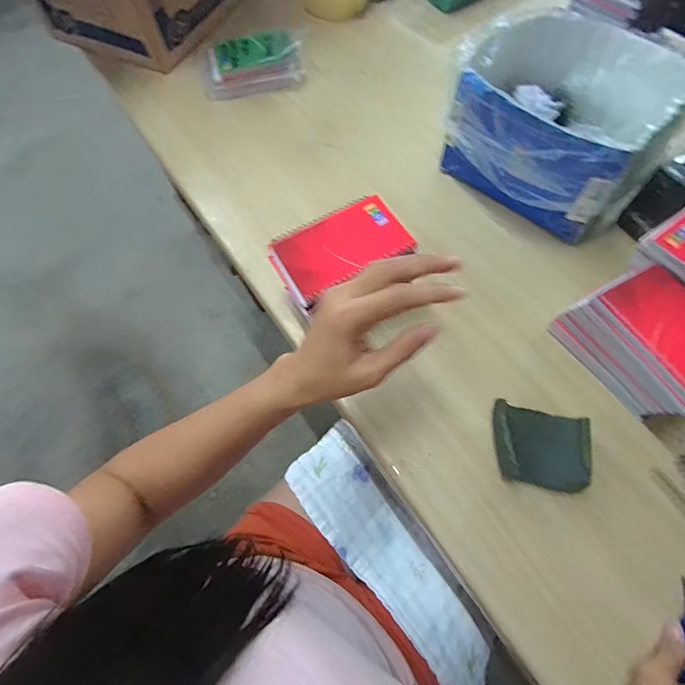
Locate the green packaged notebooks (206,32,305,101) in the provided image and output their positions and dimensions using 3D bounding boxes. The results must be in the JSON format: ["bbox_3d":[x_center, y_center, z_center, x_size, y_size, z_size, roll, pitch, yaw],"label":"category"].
[{"bbox_3d":[-0.150,-0.465,0.656,0.168,0.046,0.105,-10,66,-1],"label":"green packaged notebooks"}]

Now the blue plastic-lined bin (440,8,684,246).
[{"bbox_3d":[0.263,-0.272,0.501,0.250,0.147,0.210,41,75,18],"label":"blue plastic-lined bin"}]

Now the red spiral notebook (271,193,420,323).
[{"bbox_3d":[-0.002,-0.096,0.404,0.135,0.009,0.088,-29,68,-9],"label":"red spiral notebook"}]

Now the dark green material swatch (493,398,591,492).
[{"bbox_3d":[0.193,0.104,0.389,0.090,0.032,0.071,13,68,9],"label":"dark green material swatch"}]

